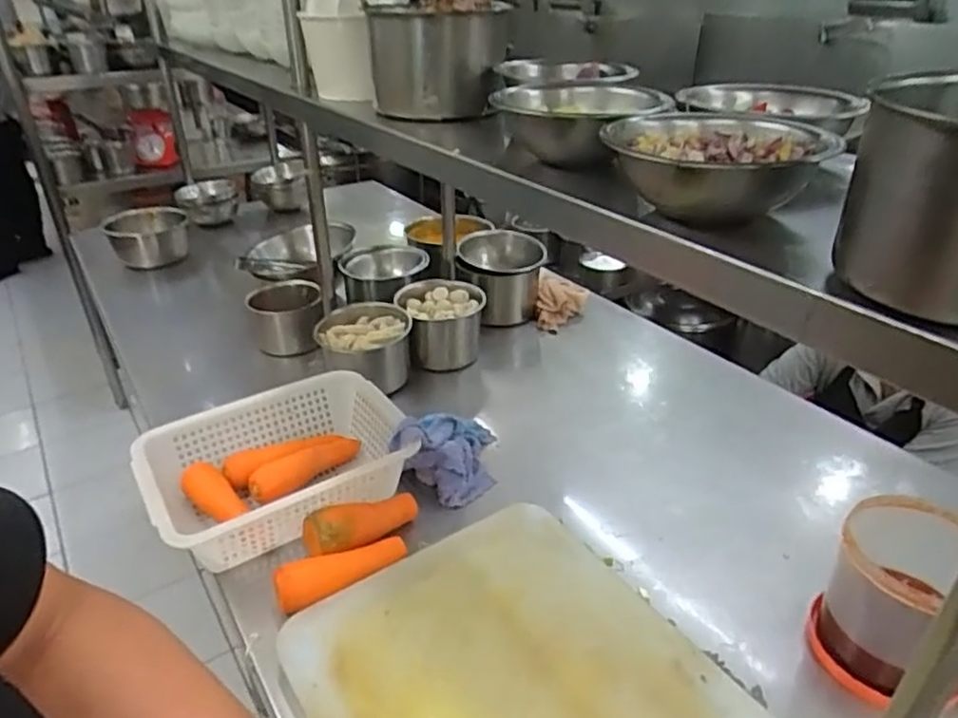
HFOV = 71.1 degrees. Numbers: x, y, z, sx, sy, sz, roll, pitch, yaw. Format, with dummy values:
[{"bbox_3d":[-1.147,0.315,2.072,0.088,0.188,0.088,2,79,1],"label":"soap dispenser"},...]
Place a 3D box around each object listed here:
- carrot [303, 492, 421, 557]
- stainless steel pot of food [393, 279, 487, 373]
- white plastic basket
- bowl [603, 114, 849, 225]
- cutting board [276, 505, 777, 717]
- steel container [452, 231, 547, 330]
[{"bbox_3d":[-0.136,0.194,0.795,0.139,0.045,0.044,-17,35,-25],"label":"carrot"},{"bbox_3d":[-0.065,-0.061,1.183,0.137,0.109,0.139,0,31,0],"label":"stainless steel pot of food"},{"bbox_3d":[-0.248,0.141,0.856,0.309,0.094,0.227,-19,36,-28],"label":"white plastic basket"},{"bbox_3d":[0.163,-0.133,0.475,0.137,0.053,0.141,4,31,8],"label":"bowl"},{"bbox_3d":[0.037,0.320,0.633,0.339,0.041,0.384,-20,36,-29],"label":"cutting board"},{"bbox_3d":[0.042,-0.159,1.329,0.164,0.134,0.176,1,31,2],"label":"steel container"}]

